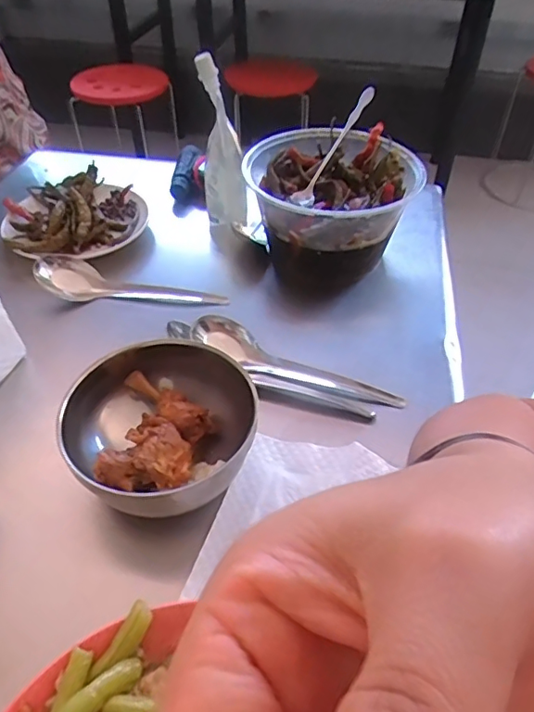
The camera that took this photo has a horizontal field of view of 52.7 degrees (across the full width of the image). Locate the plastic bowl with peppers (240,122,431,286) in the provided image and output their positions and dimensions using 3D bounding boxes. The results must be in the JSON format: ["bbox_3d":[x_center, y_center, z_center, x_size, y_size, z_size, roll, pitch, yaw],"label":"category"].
[{"bbox_3d":[0.064,-0.149,0.531,0.150,0.091,0.150,0,46,0],"label":"plastic bowl with peppers"}]

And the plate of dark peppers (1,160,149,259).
[{"bbox_3d":[-0.202,-0.152,0.565,0.144,0.036,0.123,-22,50,-21],"label":"plate of dark peppers"}]

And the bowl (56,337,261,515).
[{"bbox_3d":[-0.076,0.042,0.362,0.119,0.052,0.115,0,46,0],"label":"bowl"}]

